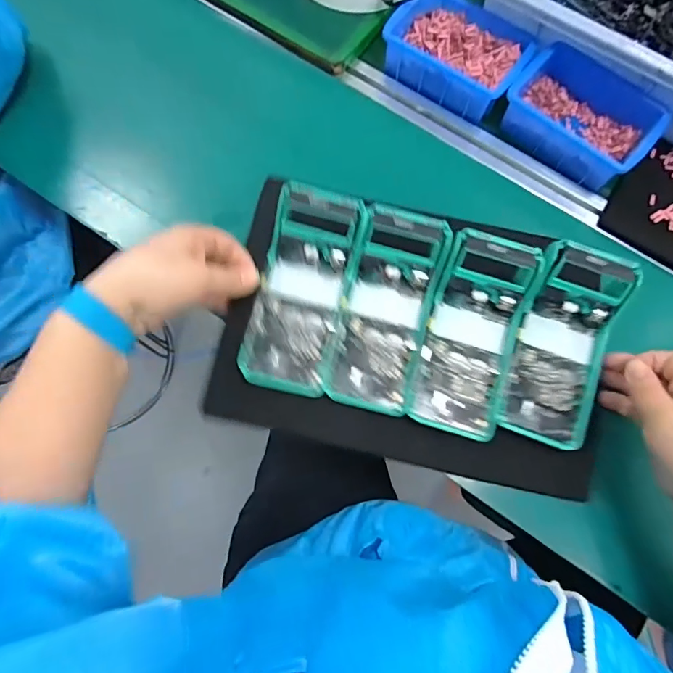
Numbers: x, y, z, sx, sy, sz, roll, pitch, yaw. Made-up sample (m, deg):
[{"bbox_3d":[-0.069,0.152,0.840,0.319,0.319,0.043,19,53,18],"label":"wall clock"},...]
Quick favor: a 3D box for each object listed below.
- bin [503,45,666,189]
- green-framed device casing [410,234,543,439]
[{"bbox_3d":[0.266,-0.239,0.496,0.150,0.050,0.107,38,76,9],"label":"bin"},{"bbox_3d":[0.123,-0.001,0.416,0.081,0.052,0.171,16,92,3],"label":"green-framed device casing"}]

